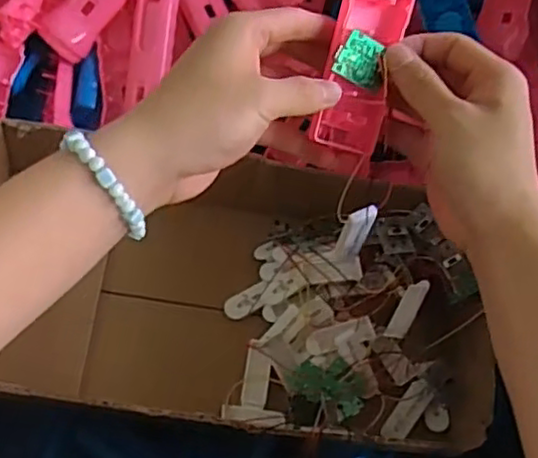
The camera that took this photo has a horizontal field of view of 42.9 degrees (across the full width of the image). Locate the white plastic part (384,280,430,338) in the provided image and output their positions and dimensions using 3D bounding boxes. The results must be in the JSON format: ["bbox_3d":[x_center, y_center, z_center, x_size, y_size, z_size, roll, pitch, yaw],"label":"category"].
[{"bbox_3d":[0.117,0.067,0.576,0.020,0.004,0.056,8,60,42],"label":"white plastic part"}]

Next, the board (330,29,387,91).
[{"bbox_3d":[0.054,-0.095,0.389,0.035,0.025,0.005,16,18,-35],"label":"board"}]

